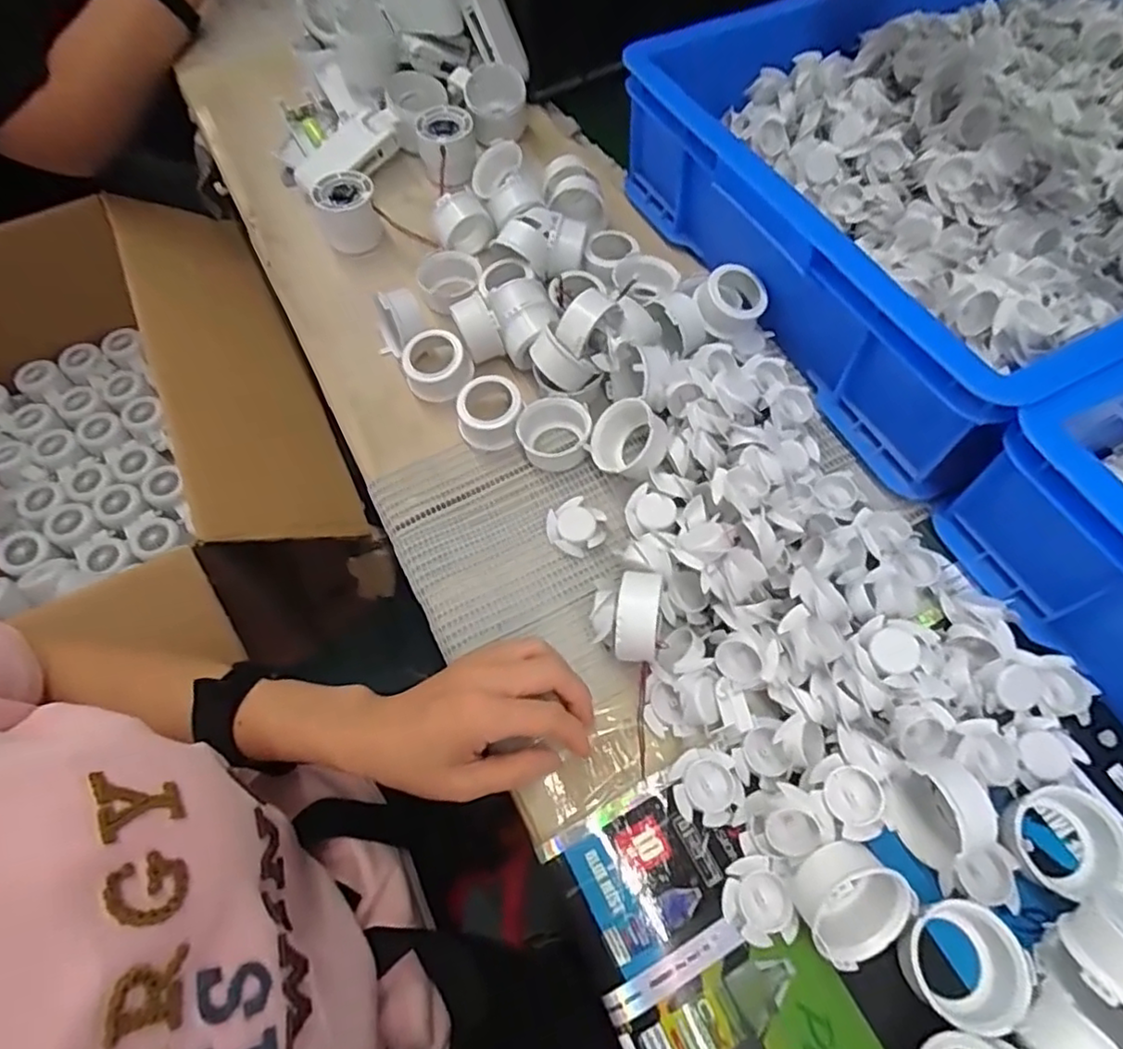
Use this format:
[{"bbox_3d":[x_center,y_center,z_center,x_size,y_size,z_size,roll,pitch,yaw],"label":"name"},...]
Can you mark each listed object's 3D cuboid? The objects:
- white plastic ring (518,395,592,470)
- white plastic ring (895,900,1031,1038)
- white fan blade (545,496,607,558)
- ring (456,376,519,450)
[{"bbox_3d":[-0.005,-0.067,0.469,0.051,0.030,0.056,-1,62,2],"label":"white plastic ring"},{"bbox_3d":[0.198,0.218,0.314,0.053,0.025,0.054,-1,62,2],"label":"white plastic ring"},{"bbox_3d":[0.010,0.002,0.442,0.039,0.012,0.038,-1,62,2],"label":"white fan blade"},{"bbox_3d":[-0.054,-0.083,0.472,0.048,0.032,0.046,-1,62,2],"label":"ring"}]

